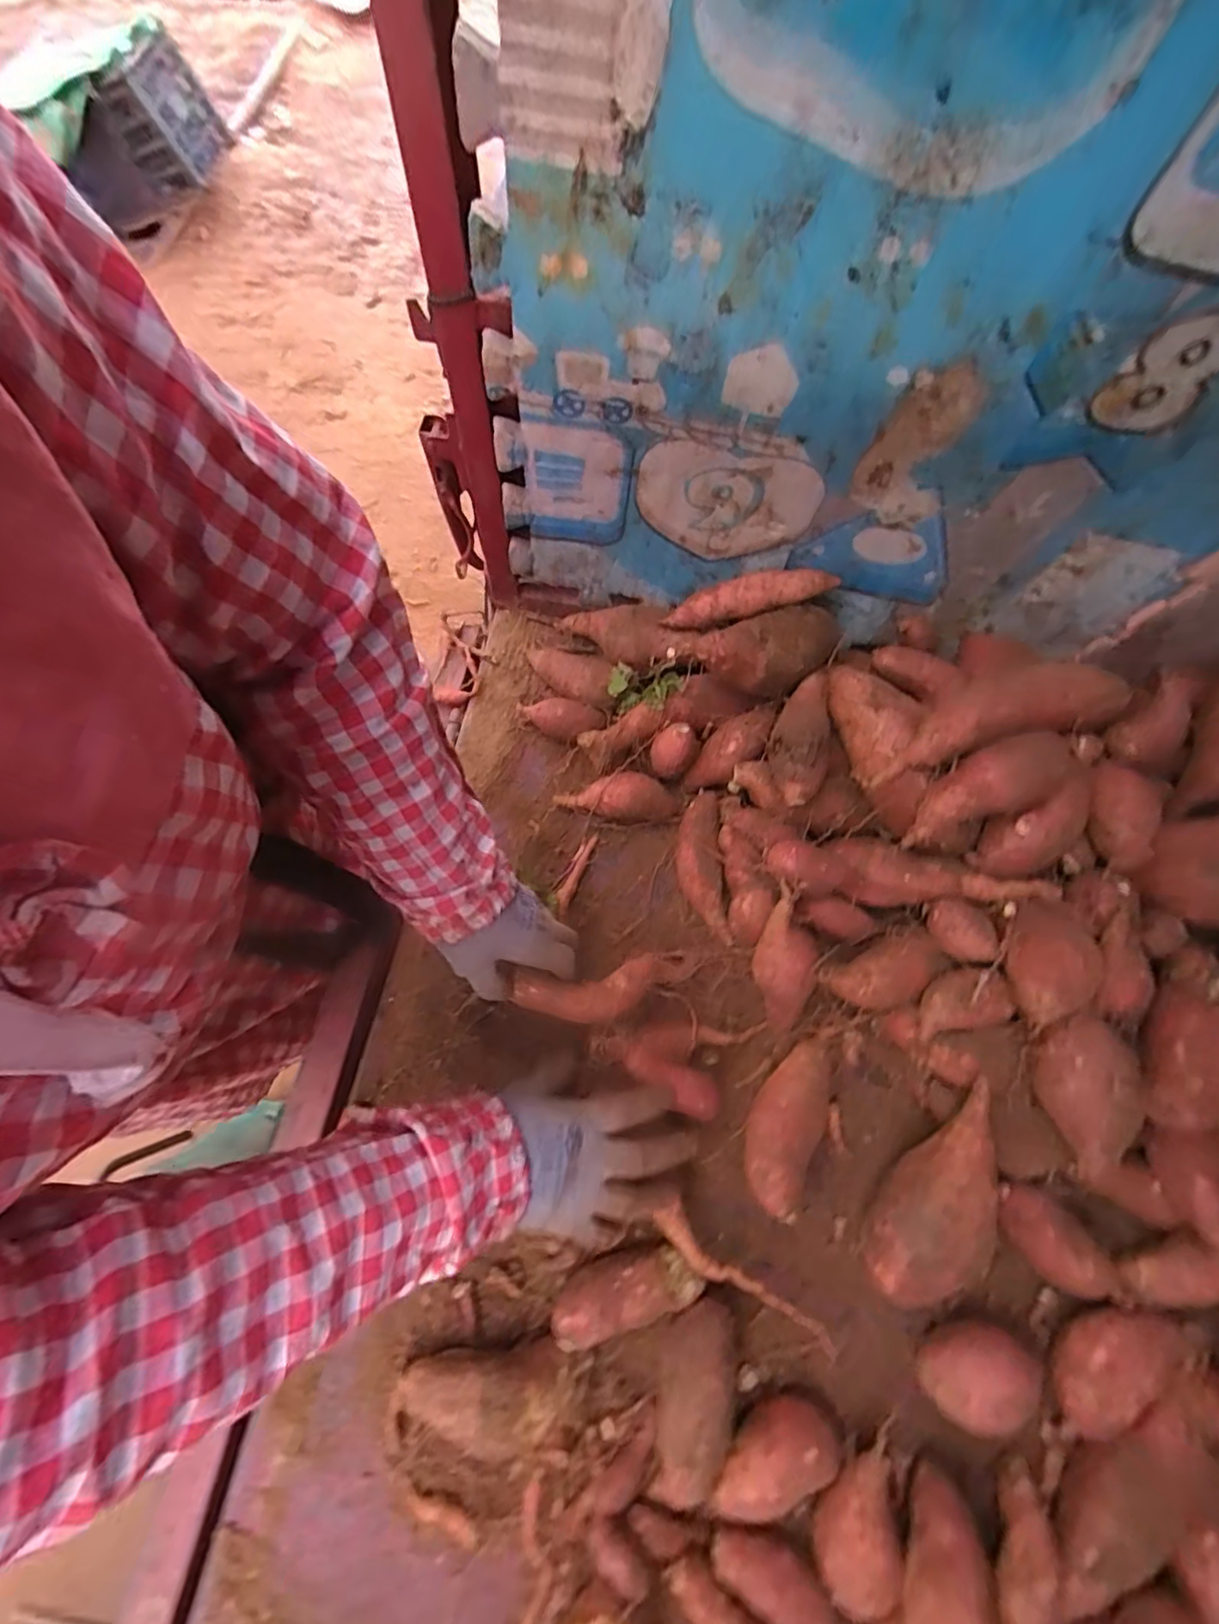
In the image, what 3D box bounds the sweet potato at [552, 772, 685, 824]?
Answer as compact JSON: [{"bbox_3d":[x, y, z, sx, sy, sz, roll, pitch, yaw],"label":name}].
[{"bbox_3d":[0.011,-0.015,0.592,0.123,0.036,0.040,3,70,0],"label":"sweet potato"}]

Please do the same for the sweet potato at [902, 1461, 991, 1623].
[{"bbox_3d":[0.198,0.503,0.357,0.038,0.038,0.158,20,52,6],"label":"sweet potato"}]

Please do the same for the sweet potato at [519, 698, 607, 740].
[{"bbox_3d":[-0.047,-0.092,0.620,0.083,0.040,0.036,12,70,4],"label":"sweet potato"}]

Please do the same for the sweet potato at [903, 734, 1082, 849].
[{"bbox_3d":[0.301,-0.016,0.489,0.137,0.053,0.053,-33,70,24],"label":"sweet potato"}]

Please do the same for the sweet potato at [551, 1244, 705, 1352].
[{"bbox_3d":[0.014,0.352,0.442,0.109,0.033,0.039,-5,70,-19],"label":"sweet potato"}]

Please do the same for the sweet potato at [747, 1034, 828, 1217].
[{"bbox_3d":[0.141,0.245,0.483,0.046,0.048,0.129,21,71,7],"label":"sweet potato"}]

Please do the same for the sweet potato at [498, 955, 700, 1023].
[{"bbox_3d":[0.003,0.146,0.504,0.163,0.037,0.047,-6,69,-22],"label":"sweet potato"}]

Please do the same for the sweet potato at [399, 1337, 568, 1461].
[{"bbox_3d":[-0.087,0.401,0.422,0.113,0.057,0.055,8,70,2],"label":"sweet potato"}]

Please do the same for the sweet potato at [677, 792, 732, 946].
[{"bbox_3d":[0.086,0.051,0.568,0.042,0.033,0.136,-3,70,-2],"label":"sweet potato"}]

